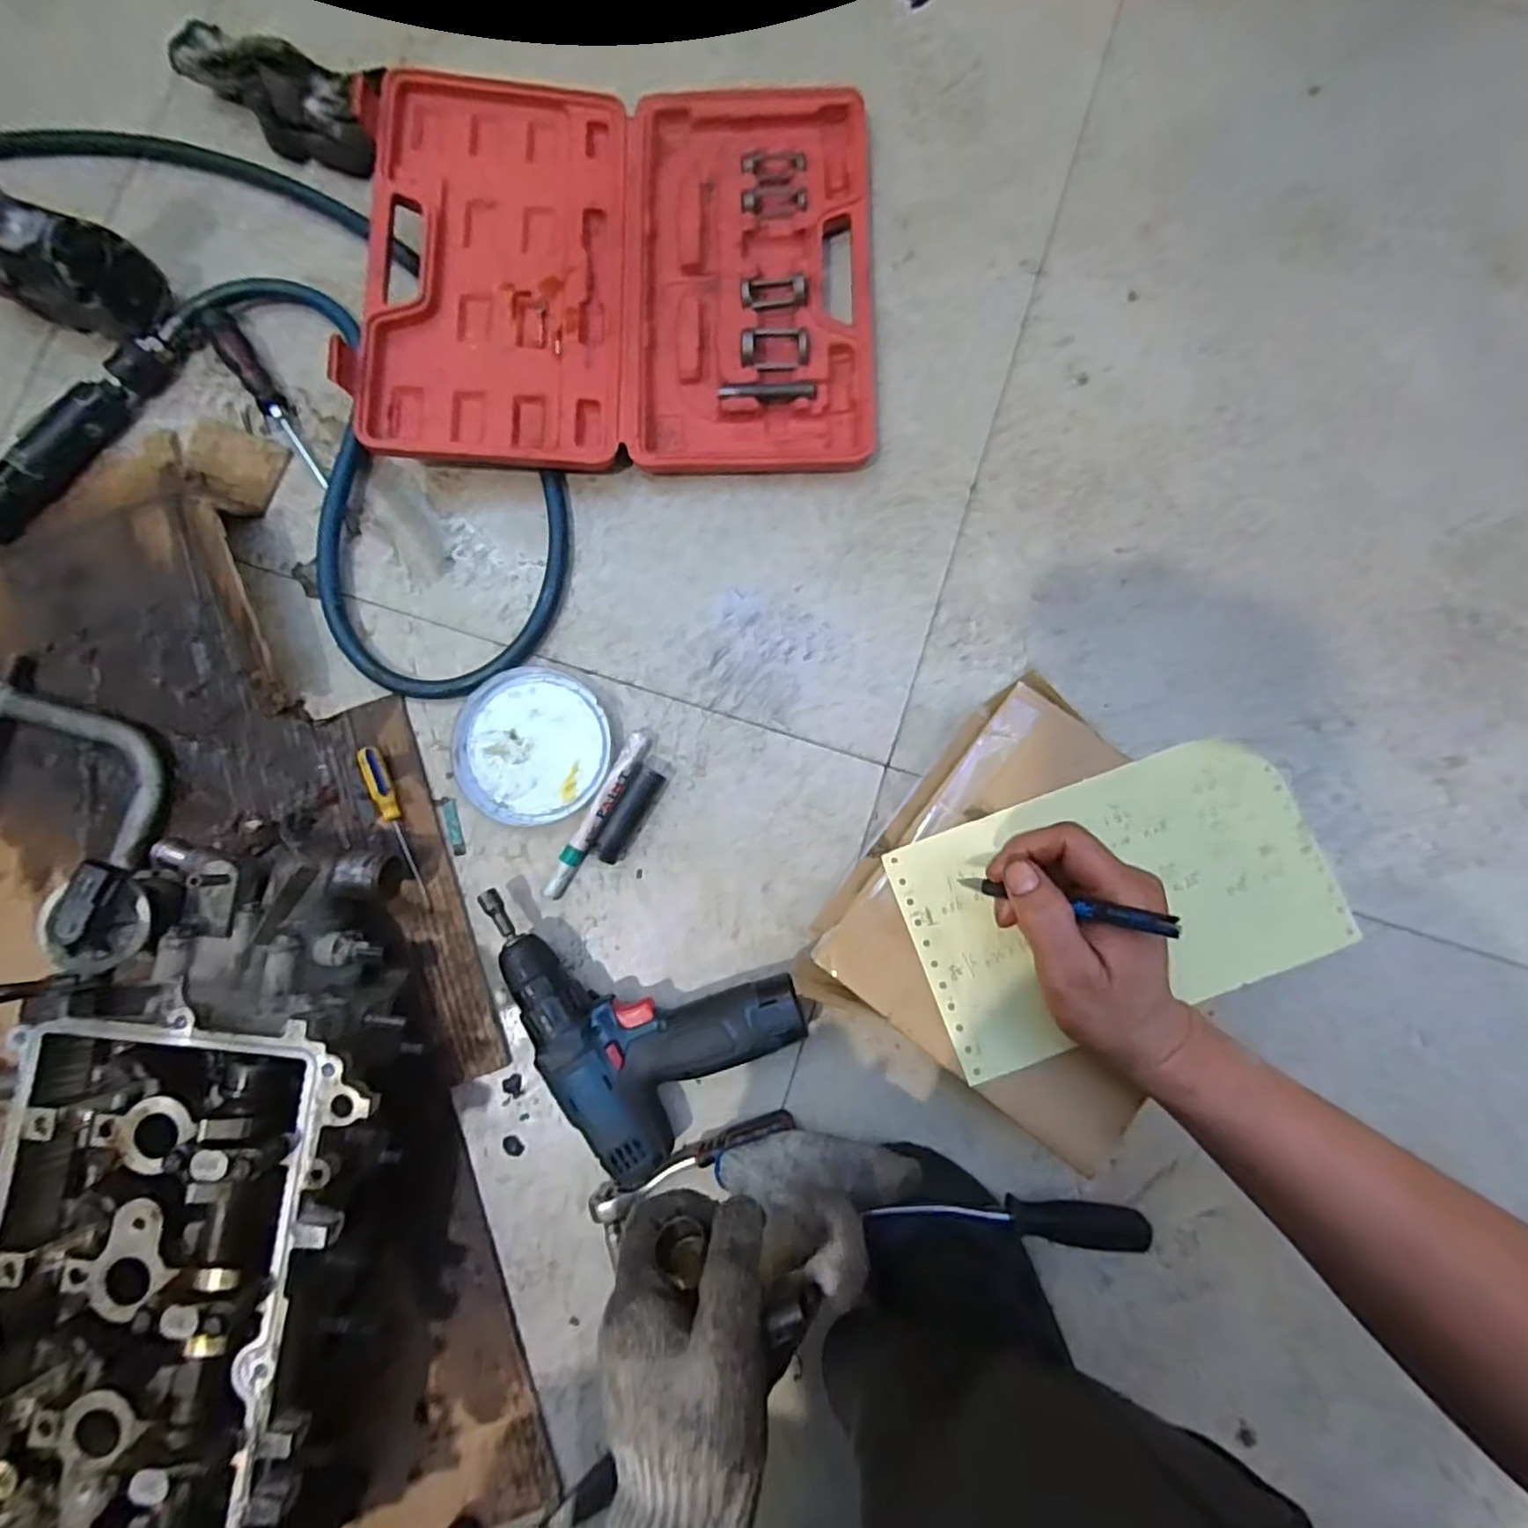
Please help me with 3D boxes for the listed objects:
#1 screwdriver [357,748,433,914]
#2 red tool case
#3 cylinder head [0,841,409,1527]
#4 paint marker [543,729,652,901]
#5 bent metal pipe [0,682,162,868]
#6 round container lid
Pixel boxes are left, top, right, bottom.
[{"bbox_3d":[-0.279,0.049,0.504,0.015,0.012,0.132,-26,83,-1],"label":"screwdriver"},{"bbox_3d":[-0.113,-0.413,0.544,0.402,0.047,0.351,-1,83,2],"label":"red tool case"},{"bbox_3d":[-0.339,0.292,0.410,0.198,0.145,0.462,4,84,2],"label":"cylinder head"},{"bbox_3d":[-0.126,0.039,0.505,0.020,0.016,0.143,29,85,5],"label":"paint marker"},{"bbox_3d":[-0.531,-0.010,0.517,0.185,0.019,0.069,42,87,6],"label":"bent metal pipe"},{"bbox_3d":[-0.182,-0.015,0.518,0.117,0.010,0.119,0,83,2],"label":"round container lid"}]

